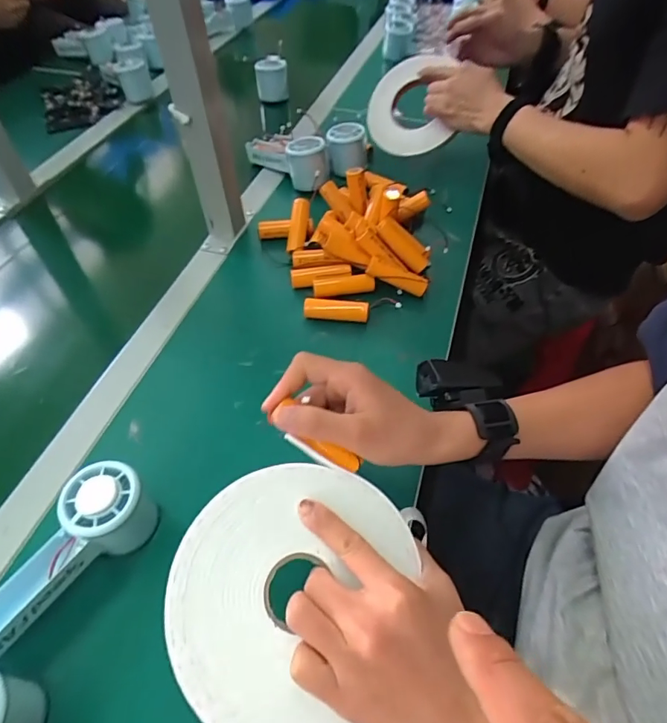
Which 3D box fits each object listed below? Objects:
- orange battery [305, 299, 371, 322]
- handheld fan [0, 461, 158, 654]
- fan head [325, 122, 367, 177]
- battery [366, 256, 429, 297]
[{"bbox_3d":[0.003,-0.057,0.523,0.072,0.019,0.019,5,52,5],"label":"orange battery"},{"bbox_3d":[-0.205,0.146,0.346,0.055,0.061,0.146,36,60,26],"label":"handheld fan"},{"bbox_3d":[0.020,-0.316,0.706,0.059,0.066,0.046,0,52,1],"label":"fan head"},{"bbox_3d":[0.074,-0.098,0.541,0.070,0.017,0.019,23,54,-2],"label":"battery"}]

